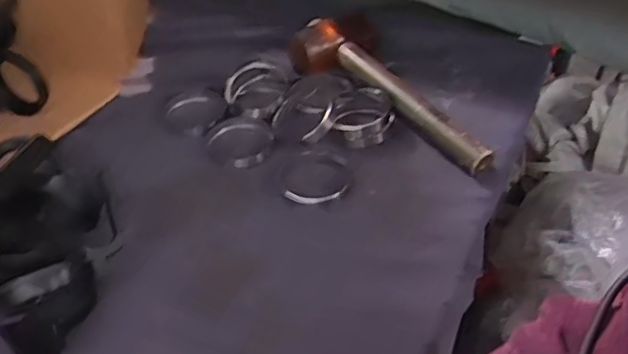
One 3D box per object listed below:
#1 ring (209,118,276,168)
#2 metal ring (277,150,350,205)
[{"bbox_3d":[-0.074,-0.037,0.653,0.058,0.019,0.069,-35,52,-27],"label":"ring"},{"bbox_3d":[-0.001,0.001,0.598,0.070,0.009,0.072,-2,45,2],"label":"metal ring"}]

